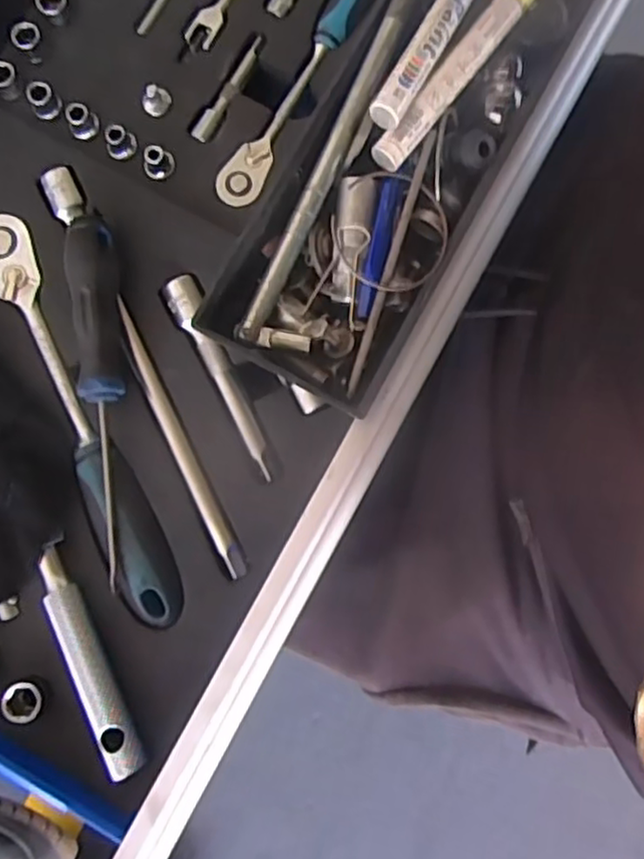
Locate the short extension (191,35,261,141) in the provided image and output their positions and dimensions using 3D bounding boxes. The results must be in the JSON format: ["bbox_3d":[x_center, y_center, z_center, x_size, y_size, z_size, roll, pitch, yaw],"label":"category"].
[{"bbox_3d":[-0.053,-0.198,0.396,0.012,0.009,0.072,32,84,6],"label":"short extension"}]

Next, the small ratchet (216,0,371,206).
[{"bbox_3d":[-0.008,-0.209,0.393,0.024,0.025,0.184,29,83,5],"label":"small ratchet"}]

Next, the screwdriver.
[{"bbox_3d":[-0.114,-0.015,0.352,0.025,0.025,0.190,-6,84,-3],"label":"screwdriver"}]

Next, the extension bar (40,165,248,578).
[{"bbox_3d":[-0.097,-0.035,0.367,0.016,0.018,0.245,-26,82,-2],"label":"extension bar"}]

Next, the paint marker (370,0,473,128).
[{"bbox_3d":[0.062,-0.201,0.324,0.014,0.017,0.136,30,83,5],"label":"paint marker"}]

